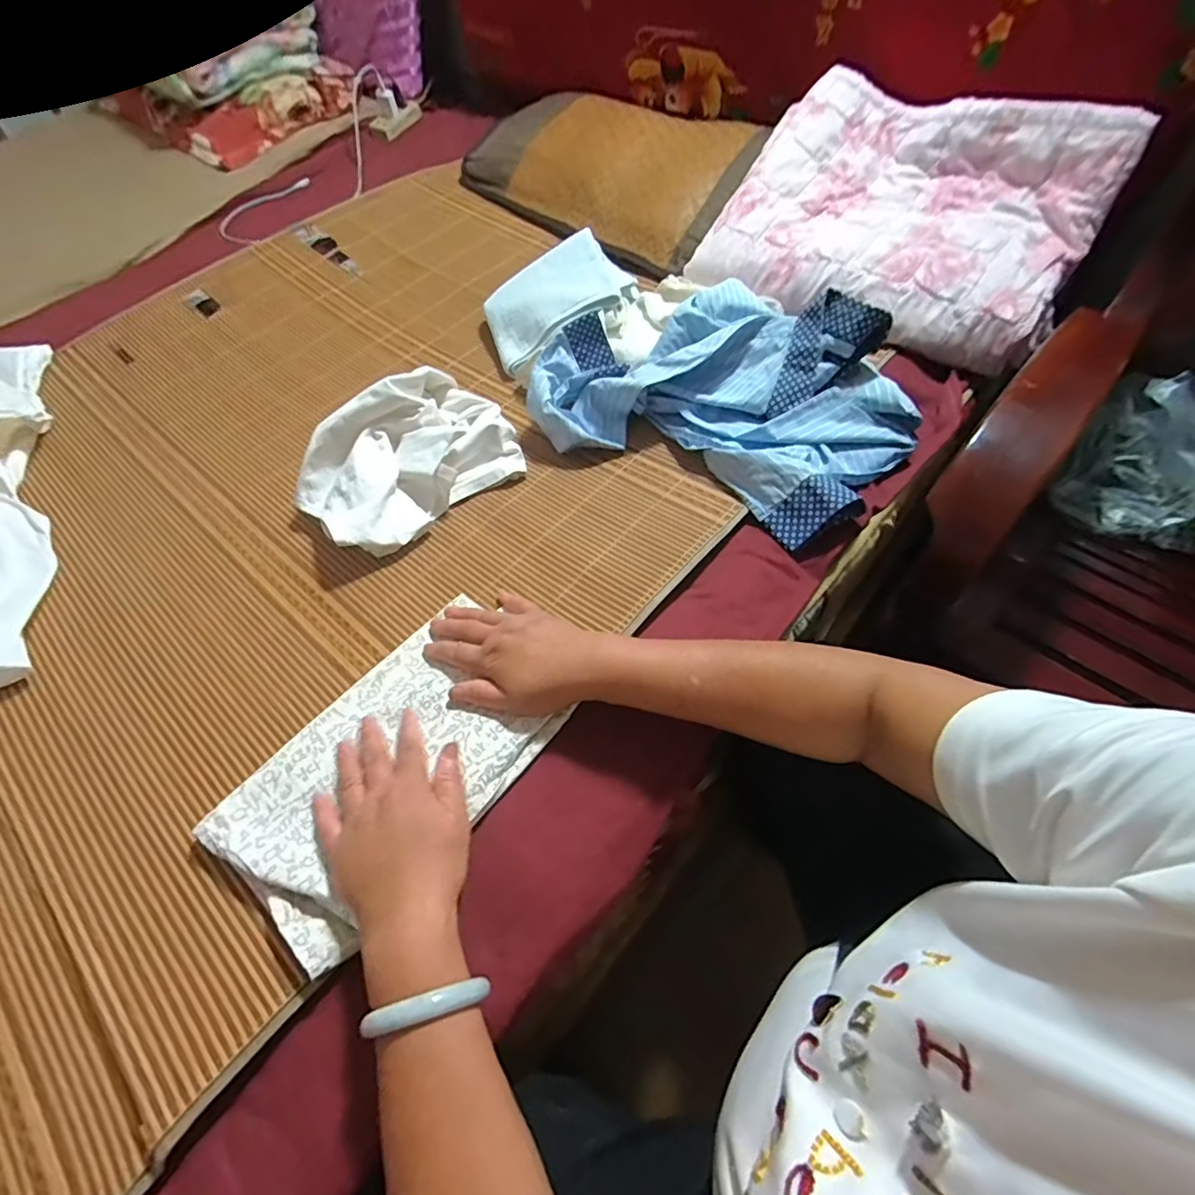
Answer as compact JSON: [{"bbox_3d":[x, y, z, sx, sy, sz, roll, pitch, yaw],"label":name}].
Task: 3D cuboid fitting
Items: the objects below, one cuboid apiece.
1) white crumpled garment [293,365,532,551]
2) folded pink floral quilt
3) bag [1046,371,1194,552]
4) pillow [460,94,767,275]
[{"bbox_3d":[-0.211,-0.161,0.623,0.235,0.098,0.145,-39,63,-19],"label":"white crumpled garment"},{"bbox_3d":[0.393,-0.522,0.729,0.446,0.092,0.367,28,80,20],"label":"folded pink floral quilt"},{"bbox_3d":[0.704,-0.165,0.689,0.182,0.141,0.140,33,65,22],"label":"bag"},{"bbox_3d":[0.032,-0.769,0.991,0.314,0.103,0.563,-37,61,-18],"label":"pillow"}]

